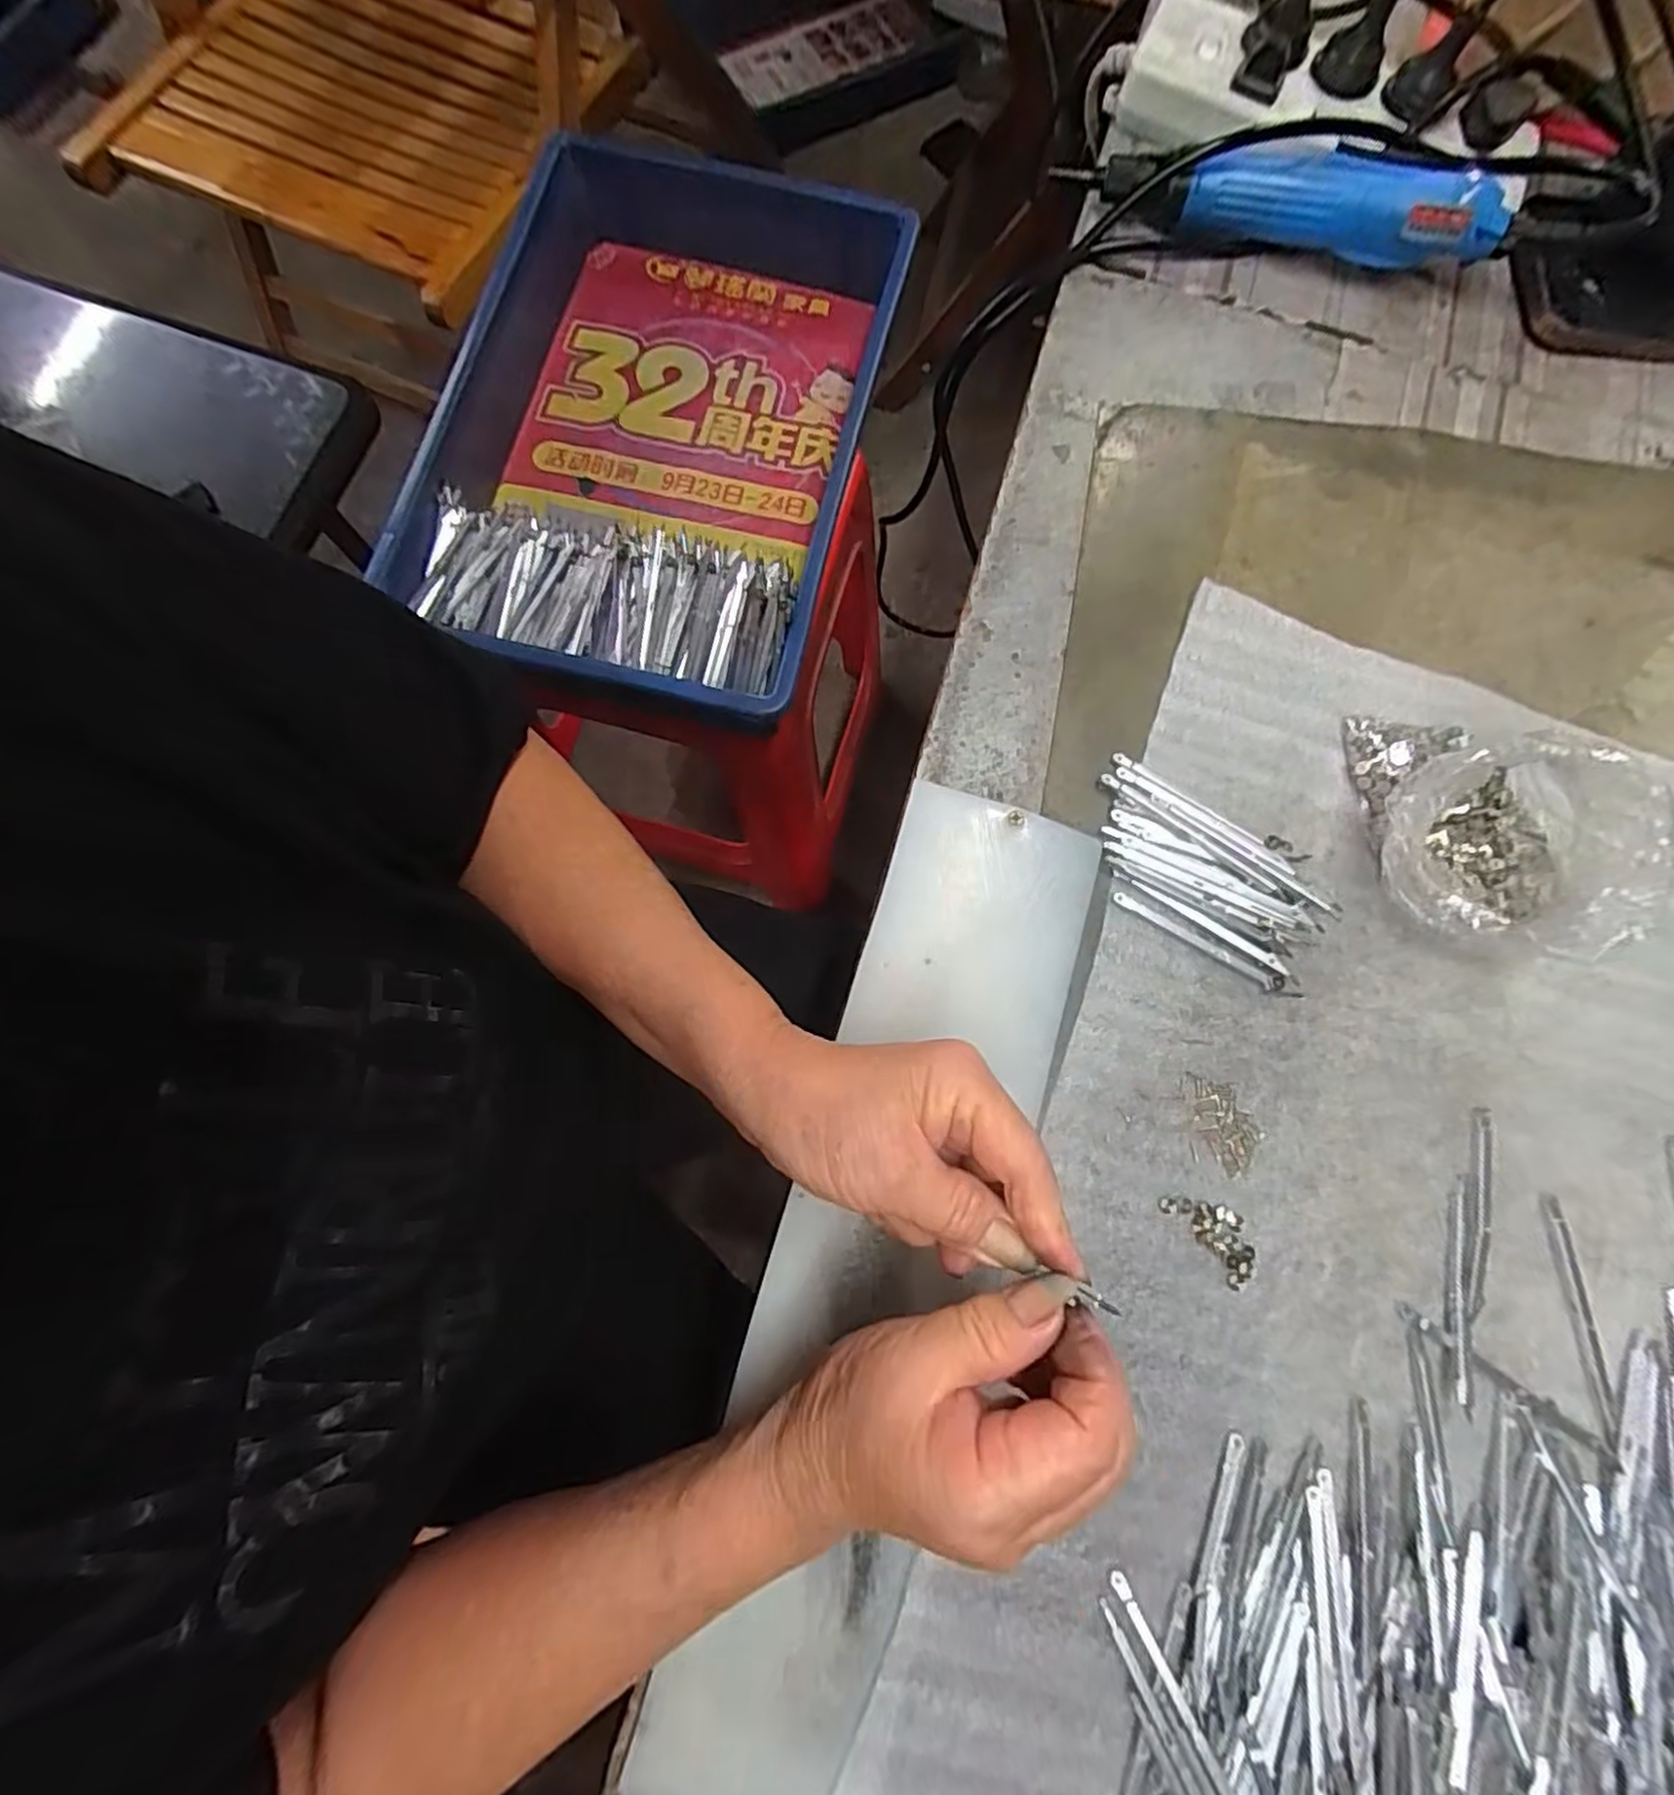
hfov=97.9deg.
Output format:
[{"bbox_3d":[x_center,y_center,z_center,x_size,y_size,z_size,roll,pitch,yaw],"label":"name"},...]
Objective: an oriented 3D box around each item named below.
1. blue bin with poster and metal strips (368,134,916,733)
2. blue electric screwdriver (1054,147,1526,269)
[{"bbox_3d":[-0.134,-0.345,0.539,0.299,0.090,0.422,13,79,2],"label":"blue bin with poster and metal strips"},{"bbox_3d":[0.238,-0.381,0.400,0.225,0.051,0.033,15,79,2],"label":"blue electric screwdriver"}]

